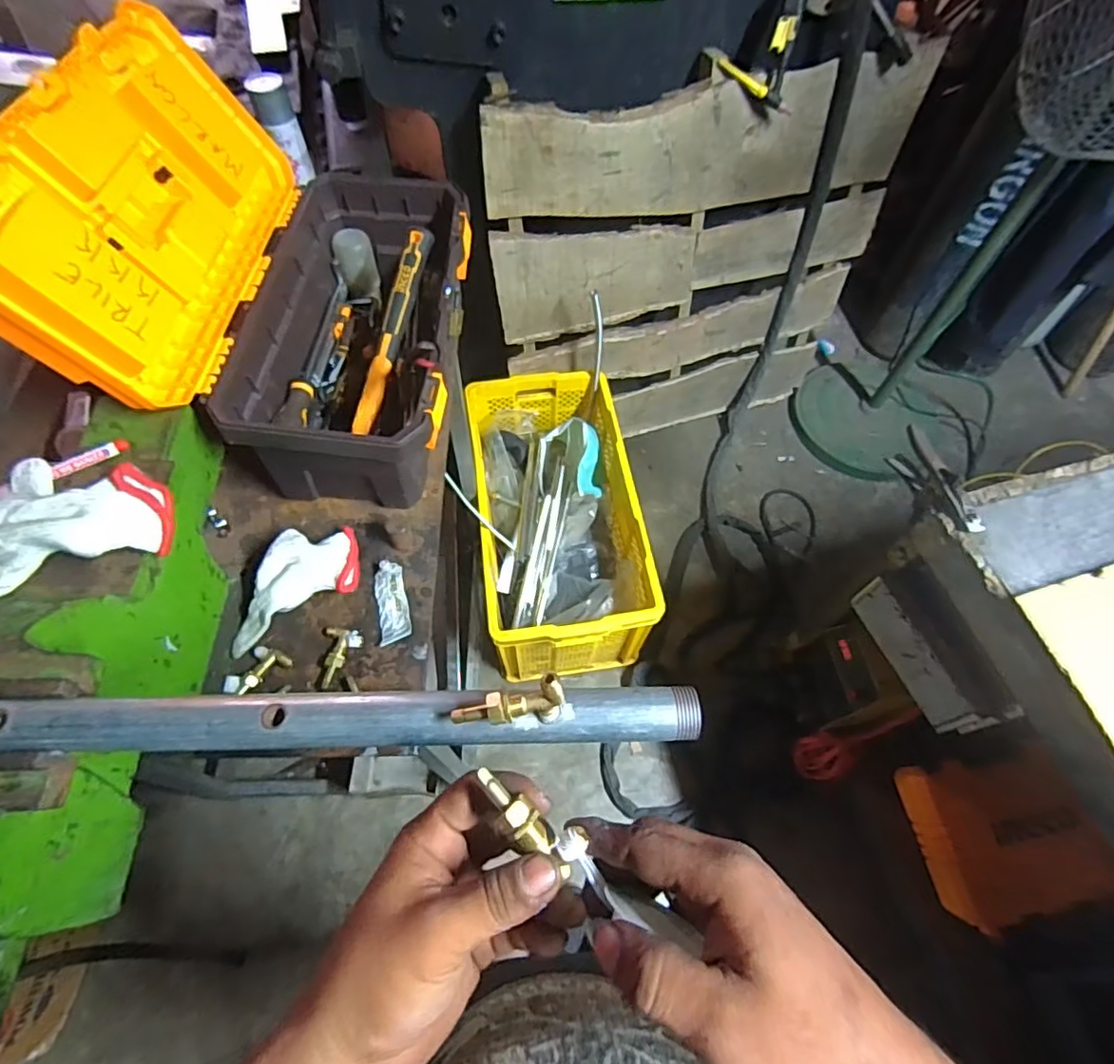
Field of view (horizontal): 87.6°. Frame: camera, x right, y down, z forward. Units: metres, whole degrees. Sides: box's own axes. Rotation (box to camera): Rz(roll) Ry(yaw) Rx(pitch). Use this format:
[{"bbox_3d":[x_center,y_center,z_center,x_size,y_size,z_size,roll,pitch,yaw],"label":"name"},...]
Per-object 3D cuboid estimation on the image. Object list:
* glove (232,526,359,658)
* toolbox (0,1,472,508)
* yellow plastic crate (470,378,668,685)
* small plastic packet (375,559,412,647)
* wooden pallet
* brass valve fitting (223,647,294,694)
[{"bbox_3d":[-0.285,0.052,0.622,0.157,0.050,0.092,-30,66,-16],"label":"glove"},{"bbox_3d":[-0.294,-0.296,0.639,0.344,0.308,0.442,1,61,-1],"label":"toolbox"},{"bbox_3d":[-0.007,-0.018,1.394,0.345,0.307,0.661,-9,62,-6],"label":"yellow plastic crate"},{"bbox_3d":[-0.180,0.076,0.636,0.033,0.013,0.092,-11,62,-7],"label":"small plastic packet"},{"bbox_3d":[0.319,-0.590,1.405,0.924,0.803,0.154,-16,63,-10],"label":"wooden pallet"},{"bbox_3d":[-0.308,0.141,0.594,0.060,0.015,0.034,-39,69,-20],"label":"brass valve fitting"}]

